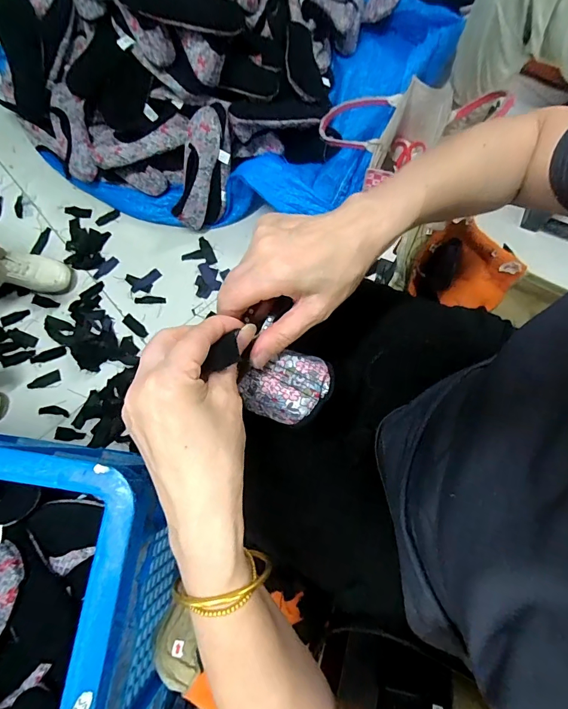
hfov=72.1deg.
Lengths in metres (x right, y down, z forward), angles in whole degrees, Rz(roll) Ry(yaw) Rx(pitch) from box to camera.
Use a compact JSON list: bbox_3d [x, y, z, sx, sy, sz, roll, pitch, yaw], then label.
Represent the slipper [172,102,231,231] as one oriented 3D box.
[{"bbox_3d":[-0.181,-0.420,0.886,0.102,0.067,0.264,15,110,4],"label":"slipper"}]

